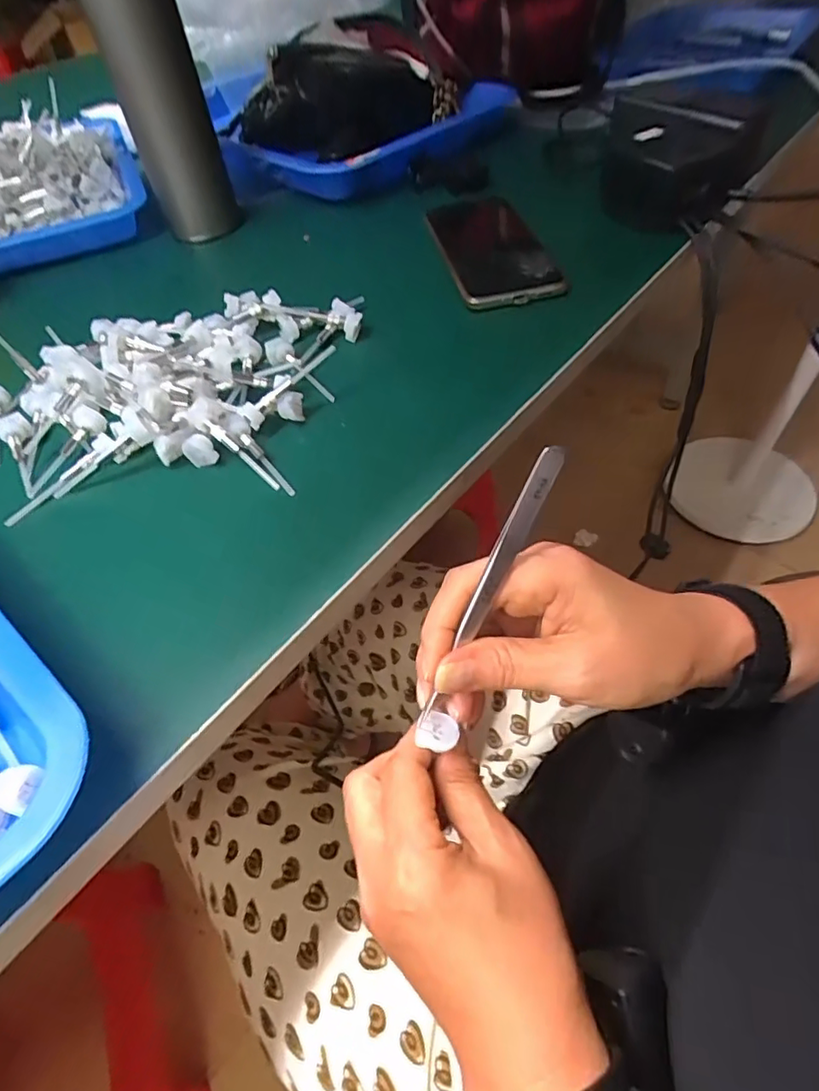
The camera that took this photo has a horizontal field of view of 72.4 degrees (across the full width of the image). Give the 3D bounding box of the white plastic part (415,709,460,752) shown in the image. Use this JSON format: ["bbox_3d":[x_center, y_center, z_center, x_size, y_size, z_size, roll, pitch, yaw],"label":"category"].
[{"bbox_3d":[0.013,0.082,0.249,0.019,0.004,0.015,12,54,14],"label":"white plastic part"}]

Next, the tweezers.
[{"bbox_3d":[0.031,0.021,0.231,0.007,0.131,0.010,31,19,26],"label":"tweezers"}]

